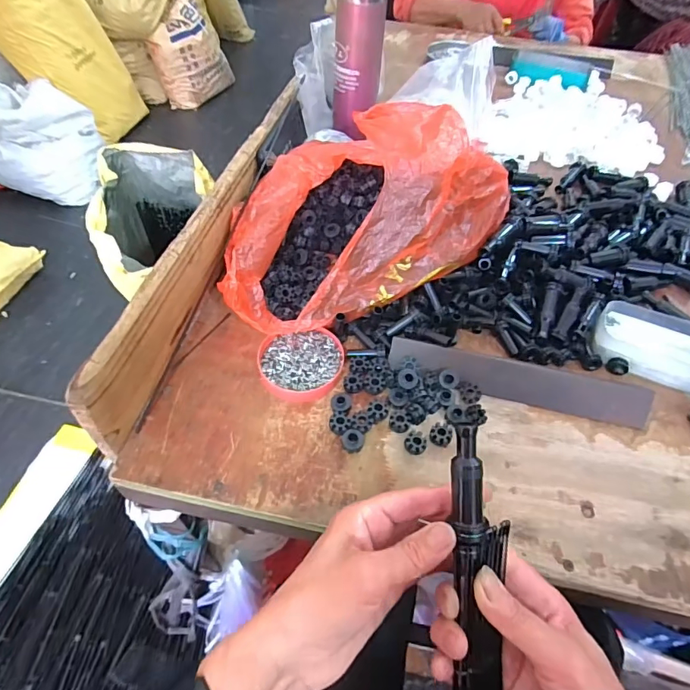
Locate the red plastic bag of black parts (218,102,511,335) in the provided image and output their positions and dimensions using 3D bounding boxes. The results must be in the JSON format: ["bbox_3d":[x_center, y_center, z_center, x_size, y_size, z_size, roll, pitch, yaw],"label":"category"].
[{"bbox_3d":[0.024,-0.147,0.478,0.330,0.152,0.195,-19,55,-17],"label":"red plastic bag of black parts"}]

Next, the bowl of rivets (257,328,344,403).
[{"bbox_3d":[-0.042,0.018,0.434,0.079,0.016,0.074,2,51,-2],"label":"bowl of rivets"}]

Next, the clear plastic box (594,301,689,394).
[{"bbox_3d":[0.323,-0.002,0.460,0.124,0.032,0.084,21,53,13],"label":"clear plastic box"}]

